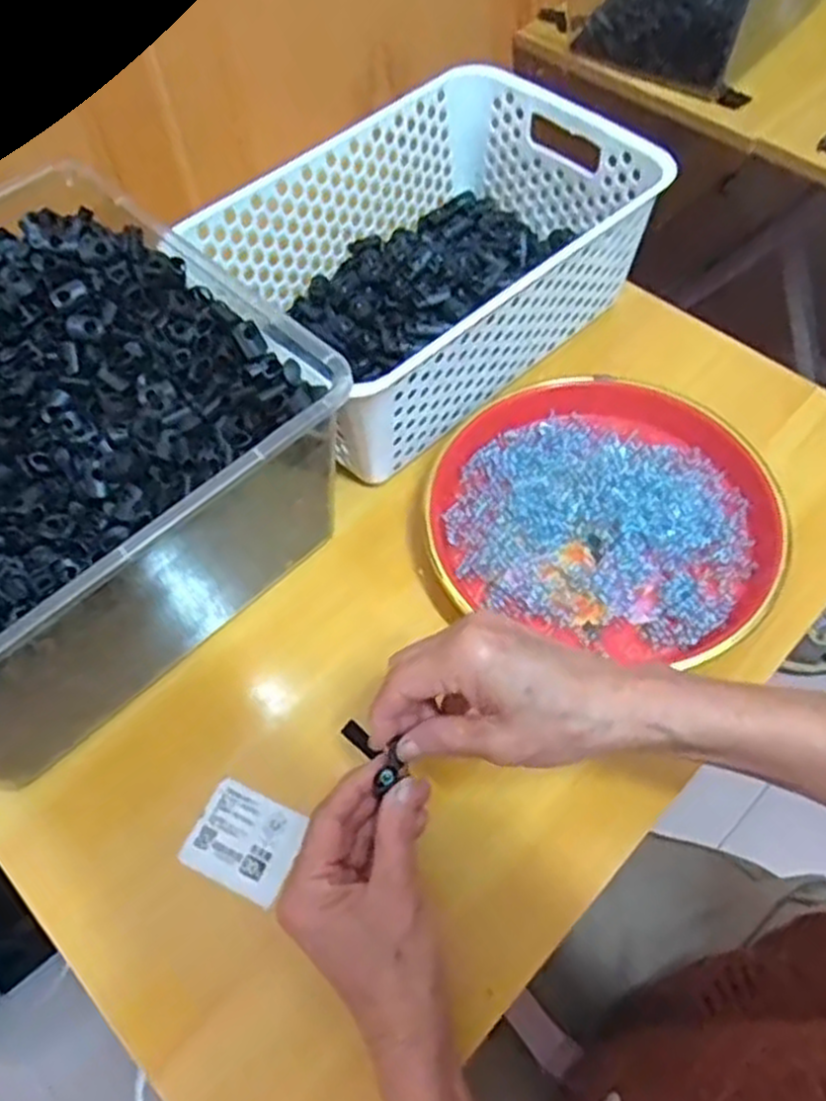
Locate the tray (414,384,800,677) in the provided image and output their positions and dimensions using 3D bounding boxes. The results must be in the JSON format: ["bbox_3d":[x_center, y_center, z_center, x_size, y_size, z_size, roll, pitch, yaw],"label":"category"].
[{"bbox_3d":[0.122,-0.028,0.510,0.216,0.026,0.184,13,61,10],"label":"tray"}]

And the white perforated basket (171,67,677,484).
[{"bbox_3d":[0.012,-0.209,0.569,0.283,0.098,0.202,-38,65,-18],"label":"white perforated basket"}]

